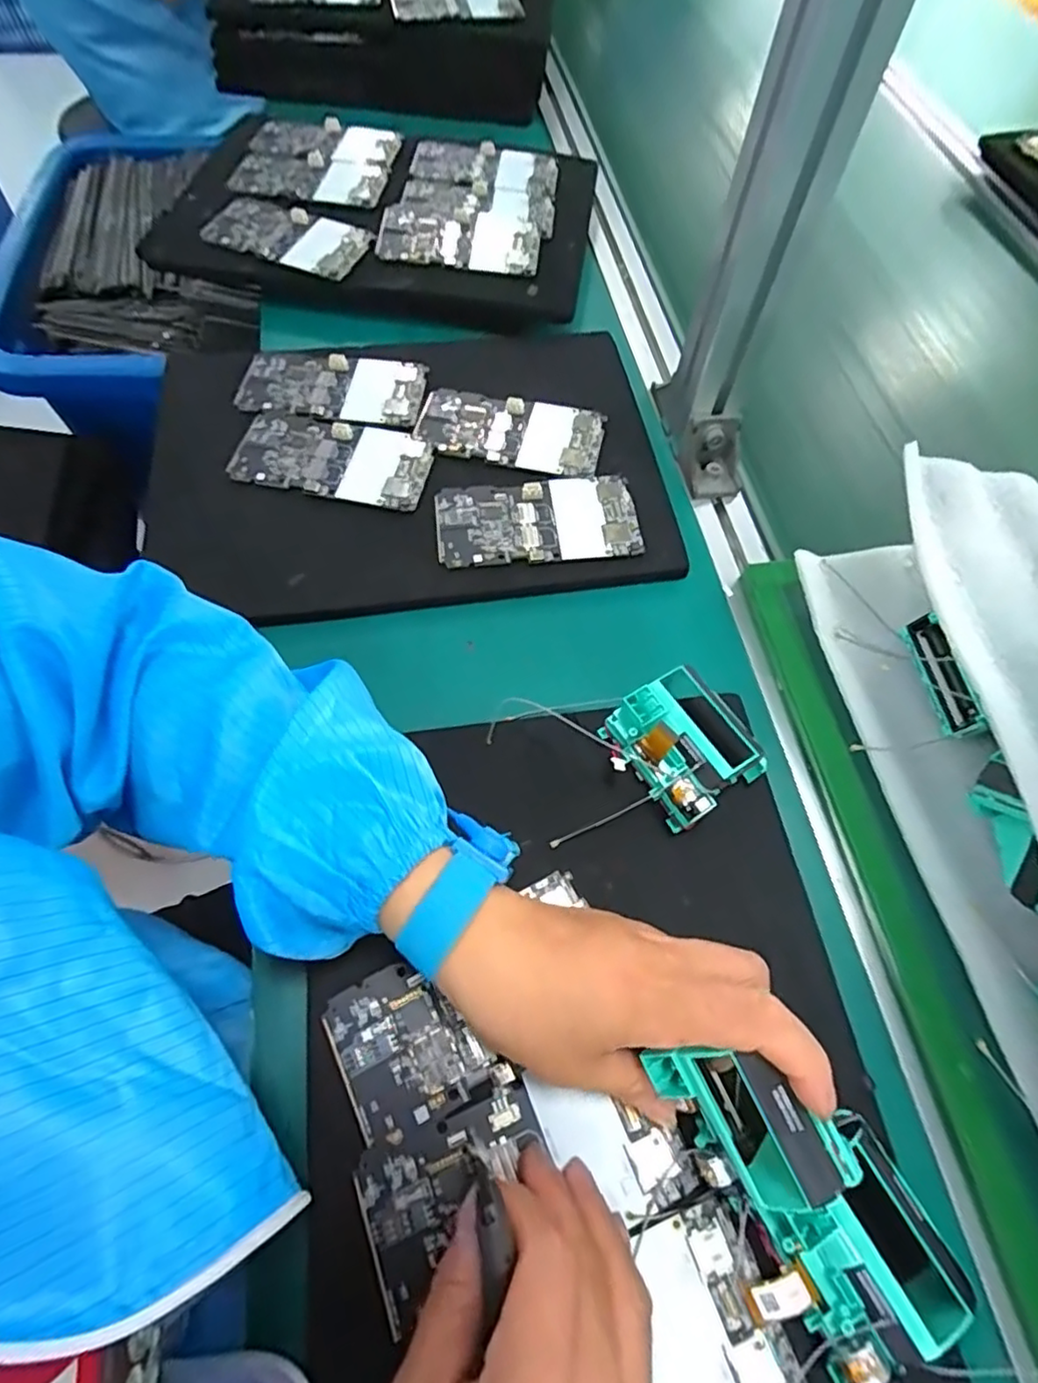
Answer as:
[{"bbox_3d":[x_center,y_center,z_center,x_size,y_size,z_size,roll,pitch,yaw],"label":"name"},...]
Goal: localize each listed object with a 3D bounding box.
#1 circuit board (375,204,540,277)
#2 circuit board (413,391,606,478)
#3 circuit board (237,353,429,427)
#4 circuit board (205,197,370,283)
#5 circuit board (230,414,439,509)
[{"bbox_3d":[-0.048,-0.379,0.530,0.130,0.010,0.071,2,72,-8],"label":"circuit board"},{"bbox_3d":[-0.006,-0.185,0.453,0.129,0.008,0.062,11,63,2],"label":"circuit board"},{"bbox_3d":[-0.137,-0.227,0.471,0.129,0.008,0.071,5,63,-1],"label":"circuit board"},{"bbox_3d":[-0.188,-0.373,0.524,0.125,0.012,0.060,17,72,-1],"label":"circuit board"},{"bbox_3d":[-0.127,-0.160,0.439,0.127,0.011,0.064,11,63,2],"label":"circuit board"}]

